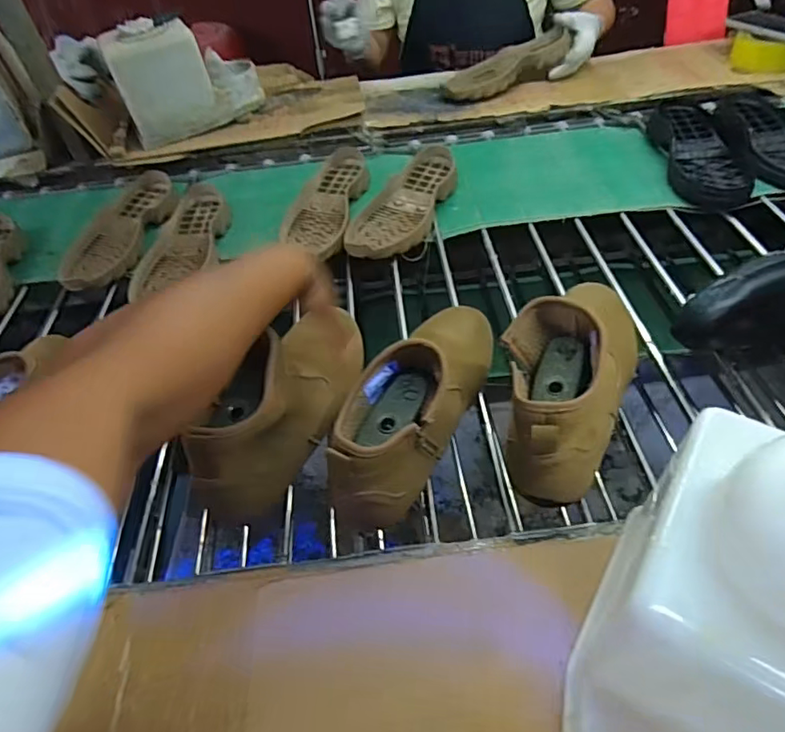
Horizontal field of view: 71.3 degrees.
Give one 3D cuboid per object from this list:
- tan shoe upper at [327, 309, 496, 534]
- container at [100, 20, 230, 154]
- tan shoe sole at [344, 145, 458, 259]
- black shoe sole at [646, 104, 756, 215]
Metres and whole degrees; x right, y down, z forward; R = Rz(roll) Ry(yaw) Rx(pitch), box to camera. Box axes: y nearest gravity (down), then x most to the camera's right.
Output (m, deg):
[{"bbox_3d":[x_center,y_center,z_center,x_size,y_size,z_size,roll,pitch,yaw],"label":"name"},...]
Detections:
[{"bbox_3d":[0.030,0.012,0.508,0.074,0.121,0.260,17,50,18],"label":"tan shoe upper"},{"bbox_3d":[-0.414,-0.512,0.989,0.161,0.162,0.093,-27,51,-20],"label":"container"},{"bbox_3d":[0.023,-0.260,0.865,0.114,0.044,0.283,20,51,21],"label":"tan shoe sole"},{"bbox_3d":[0.501,-0.352,0.889,0.108,0.044,0.271,2,47,6],"label":"black shoe sole"}]

